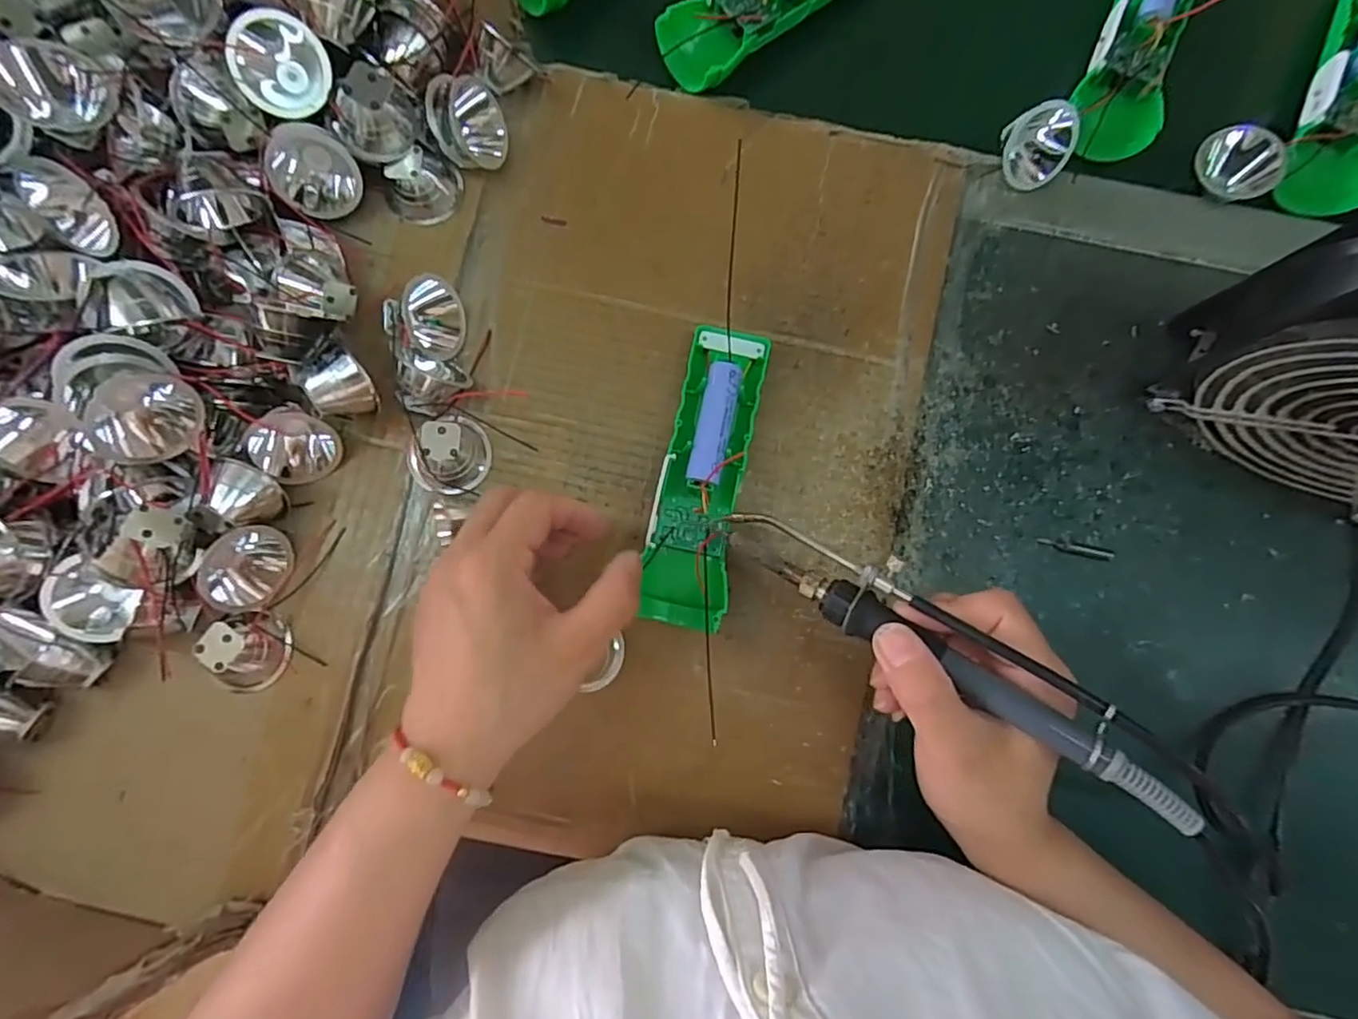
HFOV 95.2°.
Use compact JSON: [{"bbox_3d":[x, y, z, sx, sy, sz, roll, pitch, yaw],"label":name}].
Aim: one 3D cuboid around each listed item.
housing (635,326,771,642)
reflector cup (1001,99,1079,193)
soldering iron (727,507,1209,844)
[{"bbox_3d":[0.013,-0.019,0.328,0.044,0.033,0.158,10,83,1],"label":"housing"},{"bbox_3d":[0.202,-0.206,0.350,0.038,0.036,0.032,41,85,5],"label":"reflector cup"},{"bbox_3d":[0.103,0.054,0.254,0.195,0.017,0.027,33,88,25],"label":"soldering iron"}]

